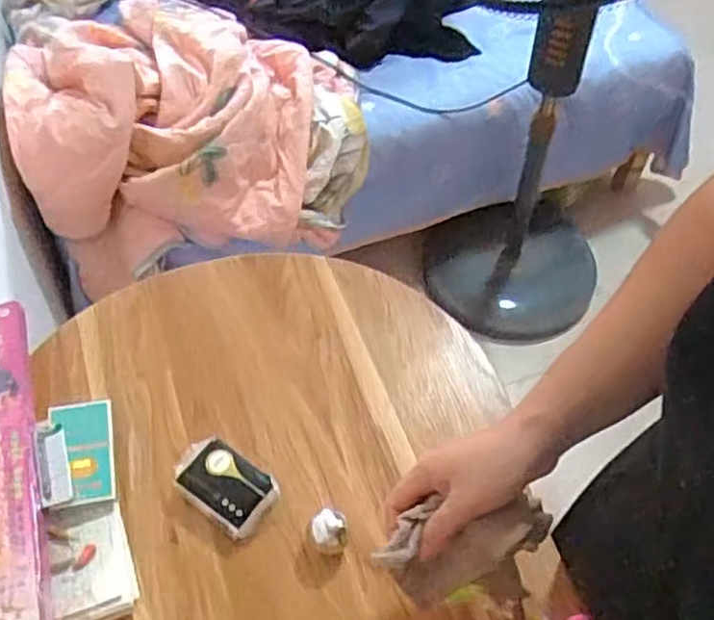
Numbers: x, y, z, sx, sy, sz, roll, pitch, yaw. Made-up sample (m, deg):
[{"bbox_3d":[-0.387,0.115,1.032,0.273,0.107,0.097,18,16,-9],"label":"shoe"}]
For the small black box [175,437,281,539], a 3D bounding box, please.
[{"bbox_3d":[-0.119,0.154,0.639,0.092,0.031,0.059,34,61,21],"label":"small black box"}]

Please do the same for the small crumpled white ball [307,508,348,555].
[{"bbox_3d":[-0.025,0.190,0.612,0.033,0.038,0.035,0,55,0],"label":"small crumpled white ball"}]

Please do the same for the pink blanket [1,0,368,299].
[{"bbox_3d":[-0.300,-0.381,1.329,0.589,0.309,0.487,-14,56,-10],"label":"pink blanket"}]

